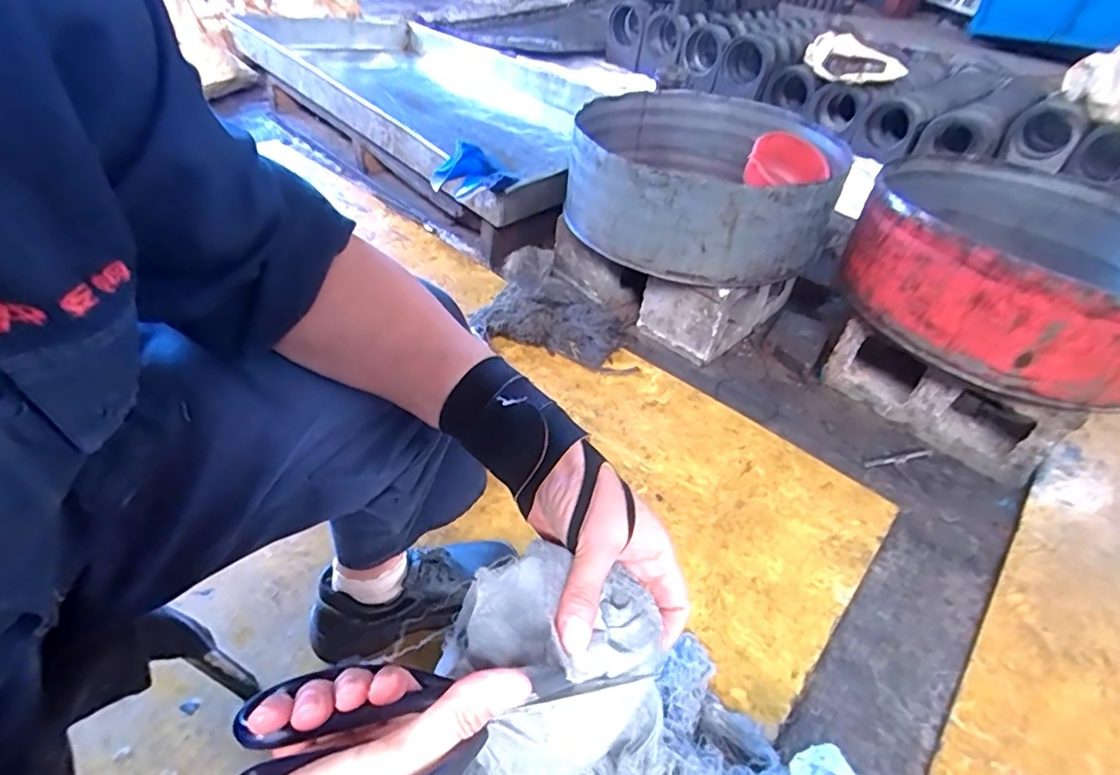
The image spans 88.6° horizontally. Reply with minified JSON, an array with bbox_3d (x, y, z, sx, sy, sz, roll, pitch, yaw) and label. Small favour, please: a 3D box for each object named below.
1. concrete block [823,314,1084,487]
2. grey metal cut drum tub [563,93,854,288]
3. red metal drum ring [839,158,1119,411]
[{"bbox_3d":[0.682,-0.003,1.042,0.361,0.147,0.162,31,48,23],"label":"concrete block"},{"bbox_3d":[0.300,-0.454,1.215,0.517,0.179,0.570,12,44,6],"label":"grey metal cut drum tub"},{"bbox_3d":[0.817,-0.225,1.029,0.548,0.188,0.537,4,44,-3],"label":"red metal drum ring"}]

